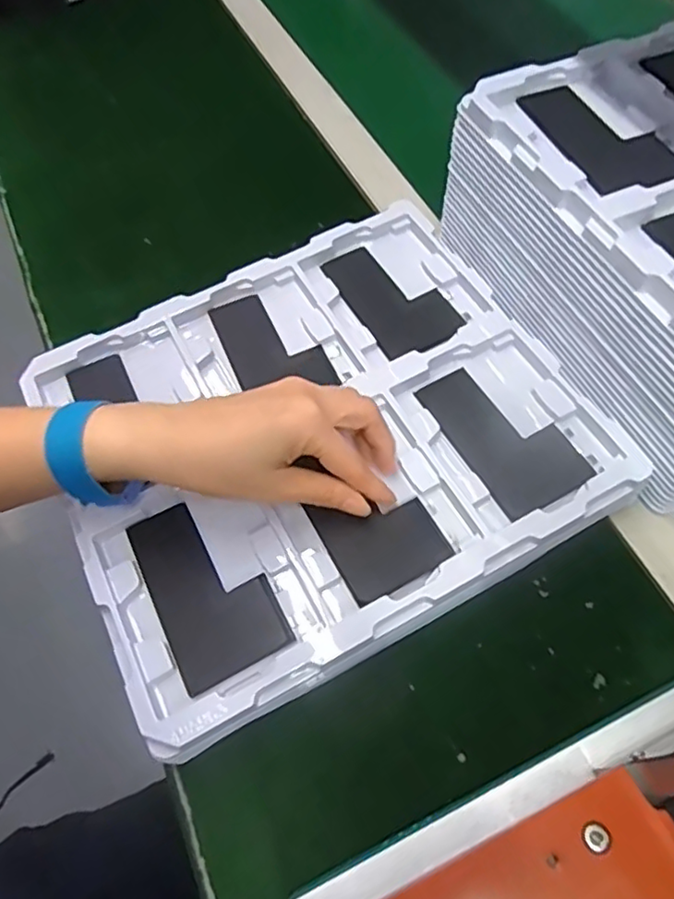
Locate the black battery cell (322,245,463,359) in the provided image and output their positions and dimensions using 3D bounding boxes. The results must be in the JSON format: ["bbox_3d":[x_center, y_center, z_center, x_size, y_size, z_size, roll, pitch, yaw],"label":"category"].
[{"bbox_3d":[0.039,-0.112,0.443,0.061,0.007,0.109,-26,62,-10],"label":"black battery cell"}]

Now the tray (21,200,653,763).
[{"bbox_3d":[-0.012,-0.016,0.410,0.311,0.034,0.286,-27,63,-11],"label":"tray"}]

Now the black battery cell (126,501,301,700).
[{"bbox_3d":[-0.076,0.078,0.357,0.061,0.008,0.108,-29,63,-11],"label":"black battery cell"}]

